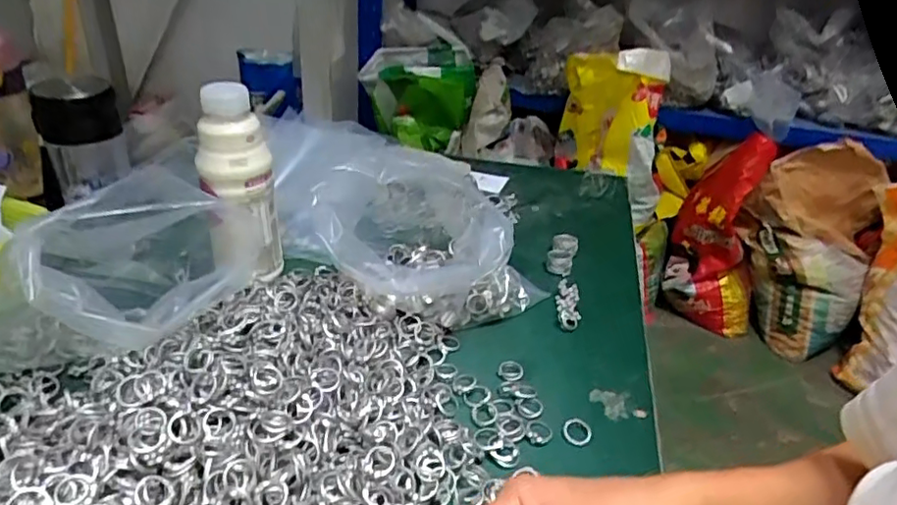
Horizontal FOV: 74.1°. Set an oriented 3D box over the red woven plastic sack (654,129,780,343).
[{"bbox_3d":[0.820,-0.053,1.754,0.283,0.559,0.184,20,34,22],"label":"red woven plastic sack"}]

